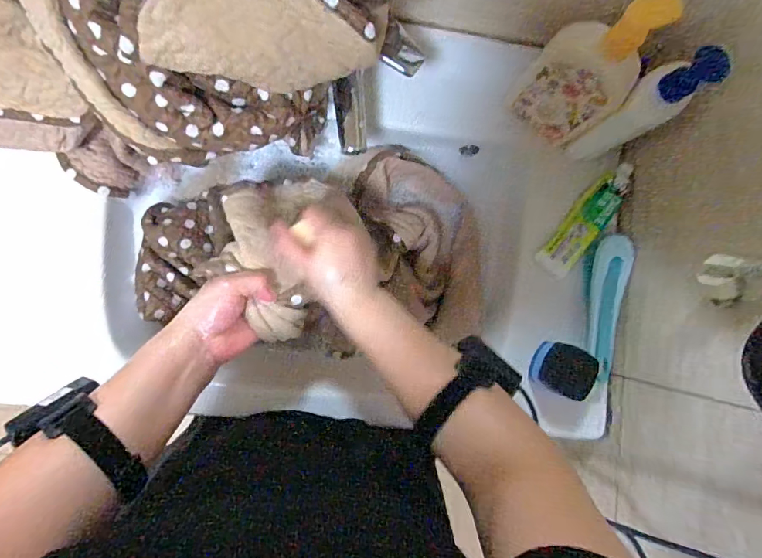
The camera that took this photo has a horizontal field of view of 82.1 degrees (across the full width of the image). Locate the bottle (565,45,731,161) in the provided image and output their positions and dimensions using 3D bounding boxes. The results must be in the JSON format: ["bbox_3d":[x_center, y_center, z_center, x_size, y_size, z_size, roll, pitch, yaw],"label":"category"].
[{"bbox_3d":[0.289,-0.190,0.509,0.070,0.182,0.054,-29,91,-8],"label":"bottle"}]

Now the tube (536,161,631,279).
[{"bbox_3d":[0.277,-0.083,0.584,0.049,0.023,0.181,41,83,-4],"label":"tube"}]

